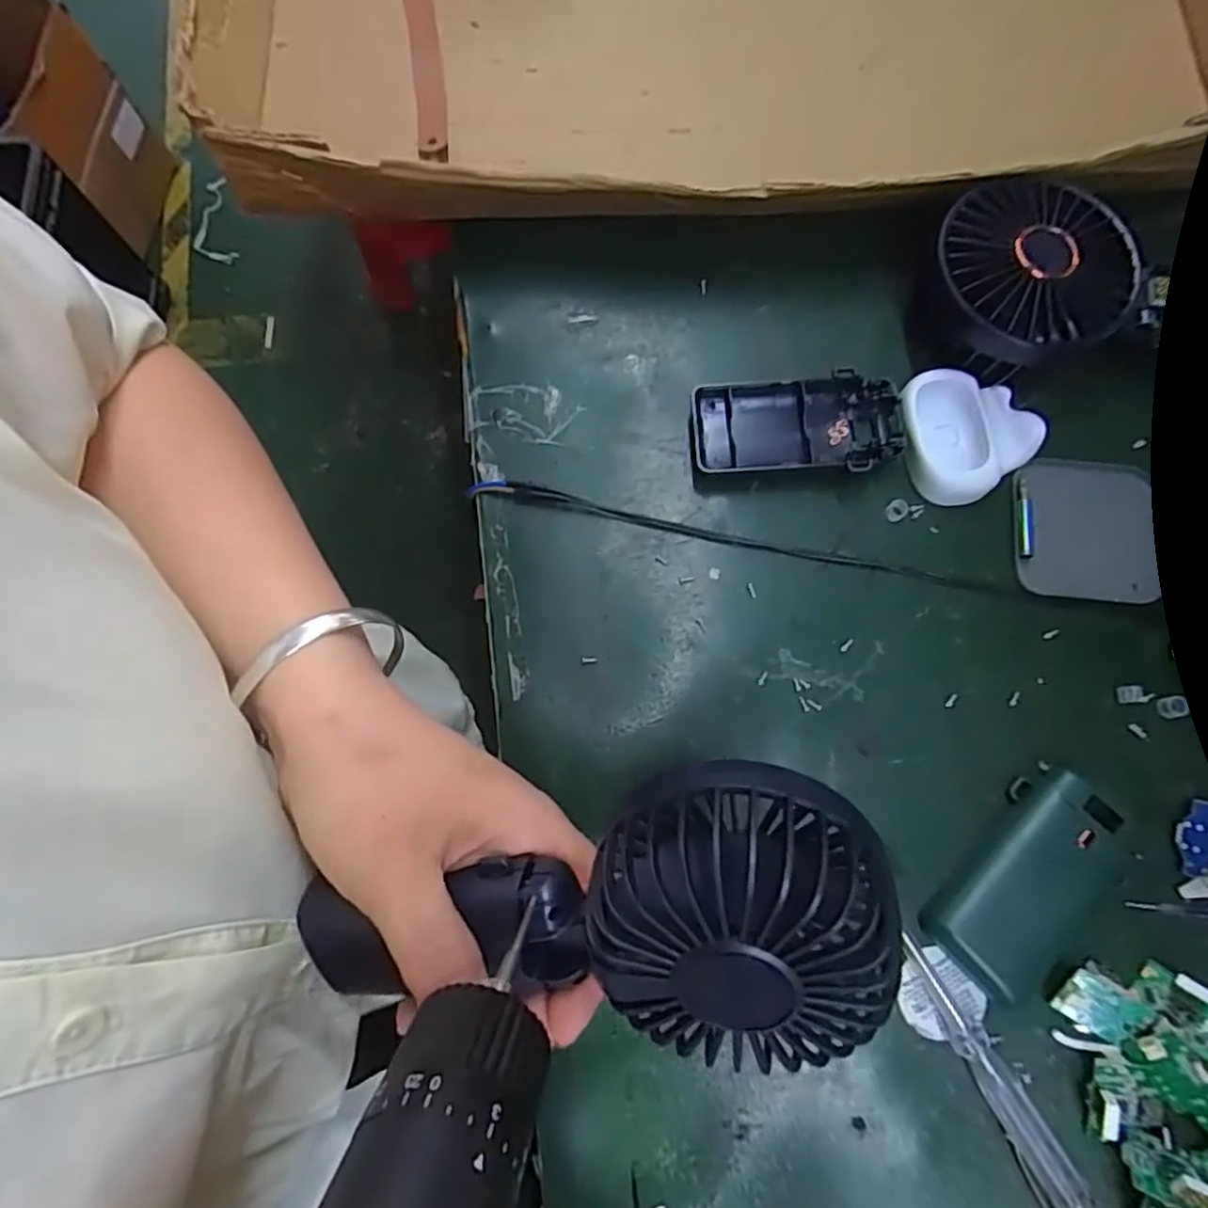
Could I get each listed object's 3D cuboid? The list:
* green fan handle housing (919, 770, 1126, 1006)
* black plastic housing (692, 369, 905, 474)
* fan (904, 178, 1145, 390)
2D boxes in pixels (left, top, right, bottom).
[{"bbox_3d":[0.166,0.108,0.270,0.041,0.018,0.086,43,80,11],"label":"green fan handle housing"},{"bbox_3d":[0.090,-0.082,0.323,0.093,0.017,0.046,0,75,1],"label":"black plastic housing"},{"bbox_3d":[0.188,-0.143,0.315,0.082,0.047,0.085,0,75,1],"label":"fan"}]

